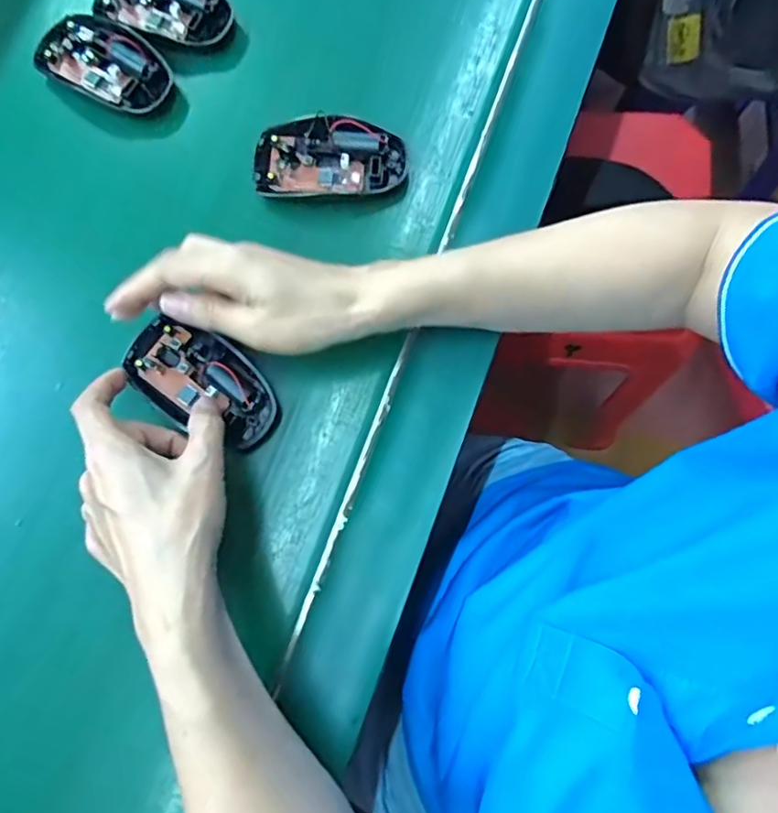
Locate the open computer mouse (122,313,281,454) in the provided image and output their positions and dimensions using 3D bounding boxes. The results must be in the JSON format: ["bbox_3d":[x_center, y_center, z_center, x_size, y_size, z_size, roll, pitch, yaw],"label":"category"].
[{"bbox_3d":[-0.119,-0.015,0.369,0.105,0.017,0.058,37,82,7],"label":"open computer mouse"}]

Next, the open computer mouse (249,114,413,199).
[{"bbox_3d":[-0.040,-0.171,0.392,0.102,0.023,0.053,-2,79,0],"label":"open computer mouse"}]

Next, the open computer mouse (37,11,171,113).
[{"bbox_3d":[-0.204,-0.249,0.420,0.094,0.020,0.057,26,81,5],"label":"open computer mouse"}]

